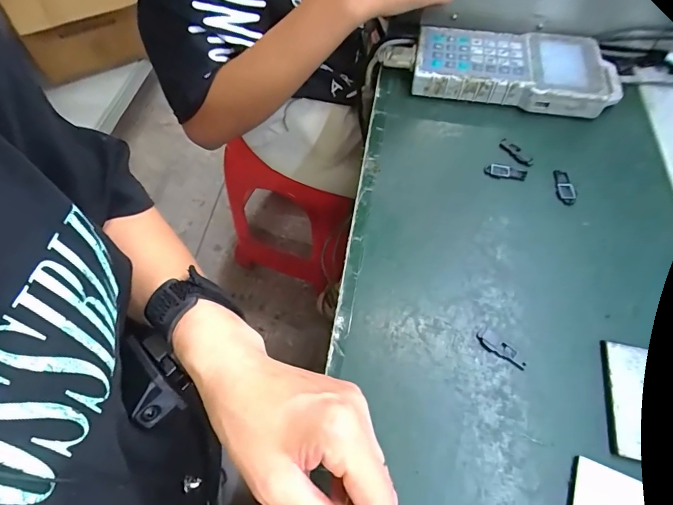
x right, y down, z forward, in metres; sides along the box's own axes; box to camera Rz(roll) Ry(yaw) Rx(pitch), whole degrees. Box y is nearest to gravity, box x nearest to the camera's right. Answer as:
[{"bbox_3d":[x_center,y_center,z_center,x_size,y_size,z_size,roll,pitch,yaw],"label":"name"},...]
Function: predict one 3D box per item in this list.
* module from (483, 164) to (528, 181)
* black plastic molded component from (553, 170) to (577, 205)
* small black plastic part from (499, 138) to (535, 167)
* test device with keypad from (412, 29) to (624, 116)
[{"bbox_3d":[0.169,-0.080,0.404,0.041,0.004,0.016,9,58,6],"label":"module"},{"bbox_3d":[0.222,-0.065,0.393,0.017,0.004,0.040,-4,57,-1],"label":"black plastic molded component"},{"bbox_3d":[0.185,-0.102,0.414,0.013,0.004,0.039,-34,63,-19],"label":"small black plastic part"},{"bbox_3d":[0.204,-0.210,0.463,0.223,0.038,0.103,9,58,7],"label":"test device with keypad"}]

